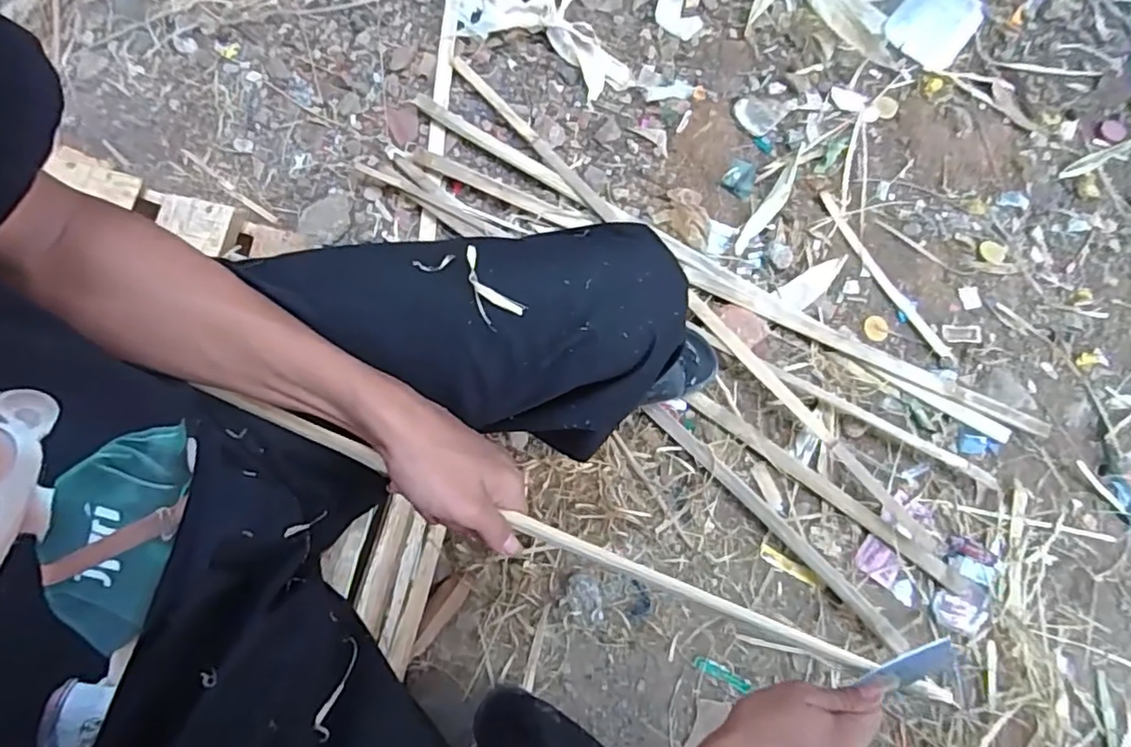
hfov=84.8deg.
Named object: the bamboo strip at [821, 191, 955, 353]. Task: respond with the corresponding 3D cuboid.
[{"bbox_3d":[0.478,-0.150,0.939,0.026,0.007,0.302,-31,80,-7],"label":"bamboo strip"}]

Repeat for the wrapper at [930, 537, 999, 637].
[{"bbox_3d":[0.535,0.285,0.828,0.070,0.009,0.121,24,79,5],"label":"wrapper"}]

